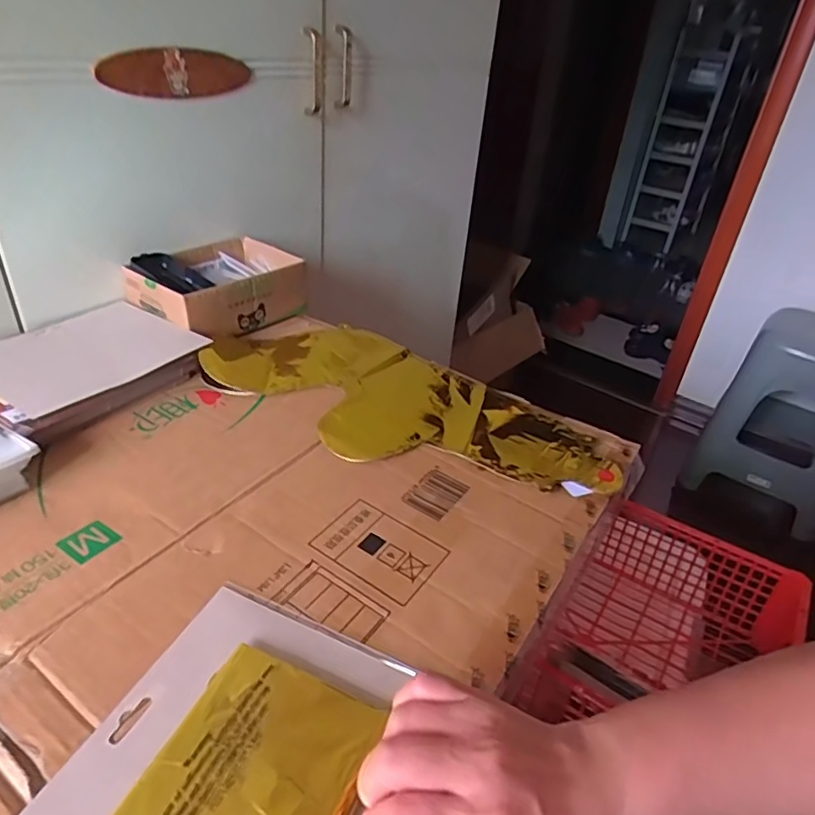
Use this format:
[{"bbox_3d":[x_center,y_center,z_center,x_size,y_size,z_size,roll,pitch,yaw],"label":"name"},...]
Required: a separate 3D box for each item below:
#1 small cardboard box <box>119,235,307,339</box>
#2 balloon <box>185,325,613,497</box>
[{"bbox_3d":[-0.232,-0.151,0.738,0.144,0.065,0.189,25,39,28],"label":"small cardboard box"},{"bbox_3d":[-0.004,-0.010,0.602,0.416,0.021,0.203,25,38,27],"label":"balloon"}]

